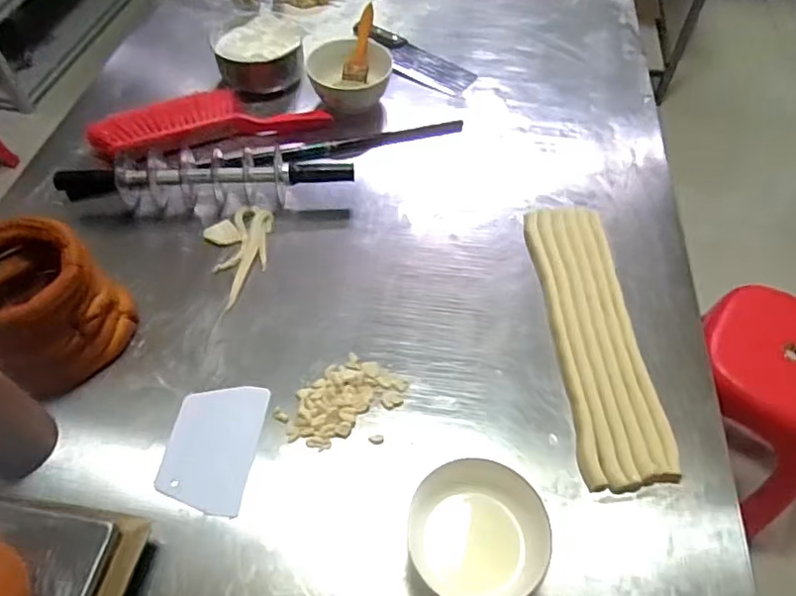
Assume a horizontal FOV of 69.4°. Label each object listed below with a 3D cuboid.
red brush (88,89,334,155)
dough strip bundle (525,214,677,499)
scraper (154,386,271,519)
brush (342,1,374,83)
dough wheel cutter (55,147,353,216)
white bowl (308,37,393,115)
[{"bbox_3d":[-0.313,-0.294,0.966,0.383,0.059,0.120,-21,57,-15],"label":"red brush"},{"bbox_3d":[0.252,0.040,0.744,0.104,0.024,0.403,-2,54,-1],"label":"dough strip bundle"},{"bbox_3d":[-0.214,0.170,0.663,0.104,0.007,0.148,4,55,6],"label":"scraper"},{"bbox_3d":[-0.066,-0.455,1.031,0.043,0.018,0.142,10,85,7],"label":"brush"},{"bbox_3d":[-0.284,-0.187,0.883,0.419,0.074,0.083,-2,54,-2],"label":"dough wheel cutter"},{"bbox_3d":[-0.084,-0.403,1.023,0.145,0.079,0.135,-3,54,-2],"label":"white bowl"}]

